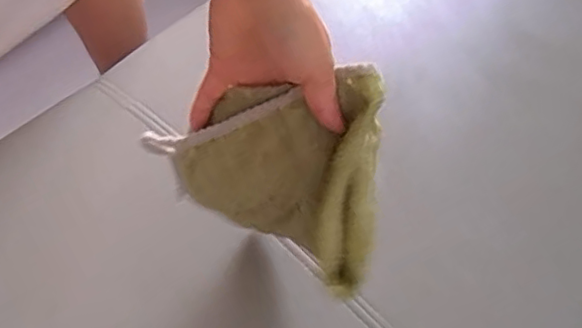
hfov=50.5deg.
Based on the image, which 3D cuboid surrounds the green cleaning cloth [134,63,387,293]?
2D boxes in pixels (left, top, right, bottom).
[{"bbox_3d":[-0.002,0.000,0.429,0.166,0.139,0.091,35,63,16],"label":"green cleaning cloth"}]

